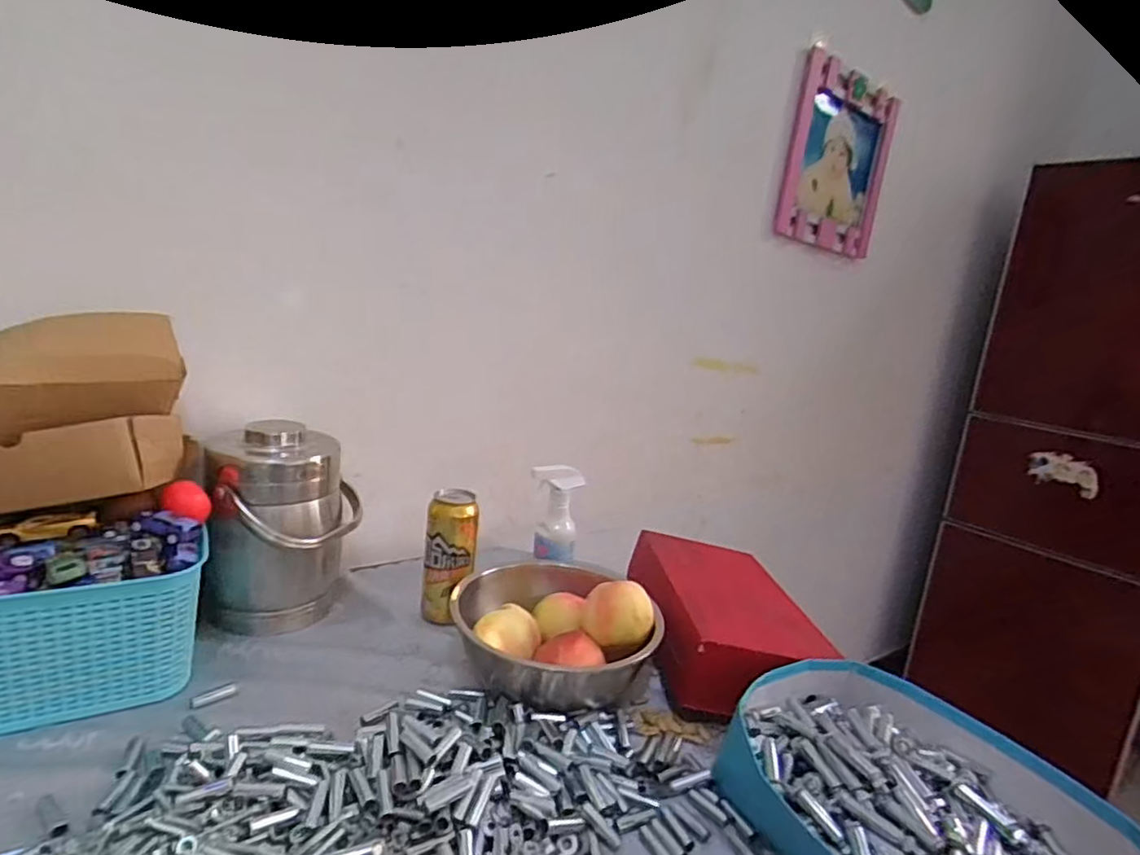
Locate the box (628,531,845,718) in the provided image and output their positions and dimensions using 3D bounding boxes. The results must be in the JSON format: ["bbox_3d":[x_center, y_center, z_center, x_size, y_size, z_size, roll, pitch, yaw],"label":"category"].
[{"bbox_3d":[0.198,0.247,0.818,0.189,0.102,0.297,6,12,-8],"label":"box"}]

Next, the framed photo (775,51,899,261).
[{"bbox_3d":[0.600,-0.583,1.403,0.362,0.350,0.030,1,15,-35],"label":"framed photo"}]

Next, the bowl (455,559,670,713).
[{"bbox_3d":[-0.017,0.235,0.715,0.228,0.111,0.176,0,14,-29],"label":"bowl"}]

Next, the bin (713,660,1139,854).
[{"bbox_3d":[0.285,0.326,0.534,0.258,0.102,0.313,-1,15,-33],"label":"bin"}]

